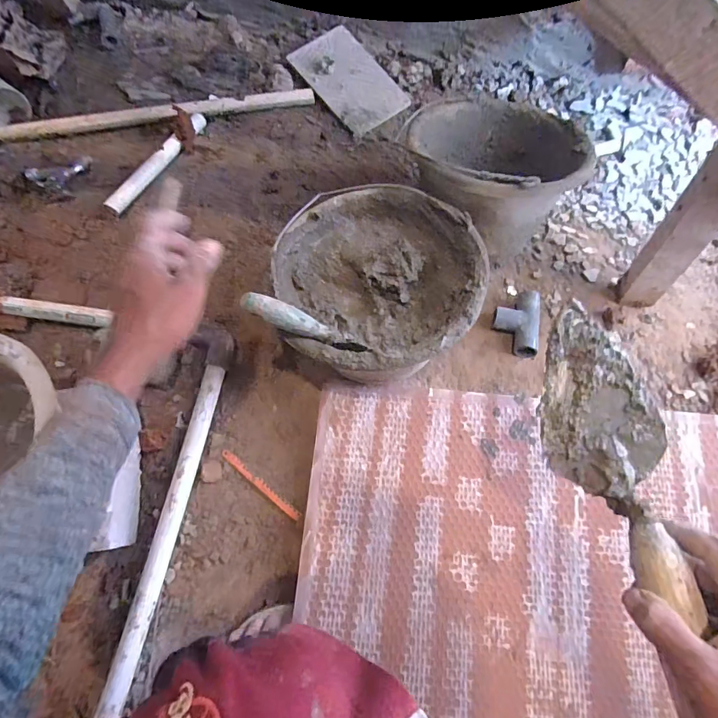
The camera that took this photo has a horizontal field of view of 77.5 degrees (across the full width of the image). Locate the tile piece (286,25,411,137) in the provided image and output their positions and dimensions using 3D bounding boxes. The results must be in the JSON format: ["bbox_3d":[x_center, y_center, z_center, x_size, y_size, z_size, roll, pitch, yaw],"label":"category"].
[{"bbox_3d":[-0.018,-0.537,0.860,0.133,0.013,0.216,-39,86,-7],"label":"tile piece"}]

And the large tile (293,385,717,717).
[{"bbox_3d":[0.213,0.333,0.519,0.571,0.009,0.583,6,70,1],"label":"large tile"}]

